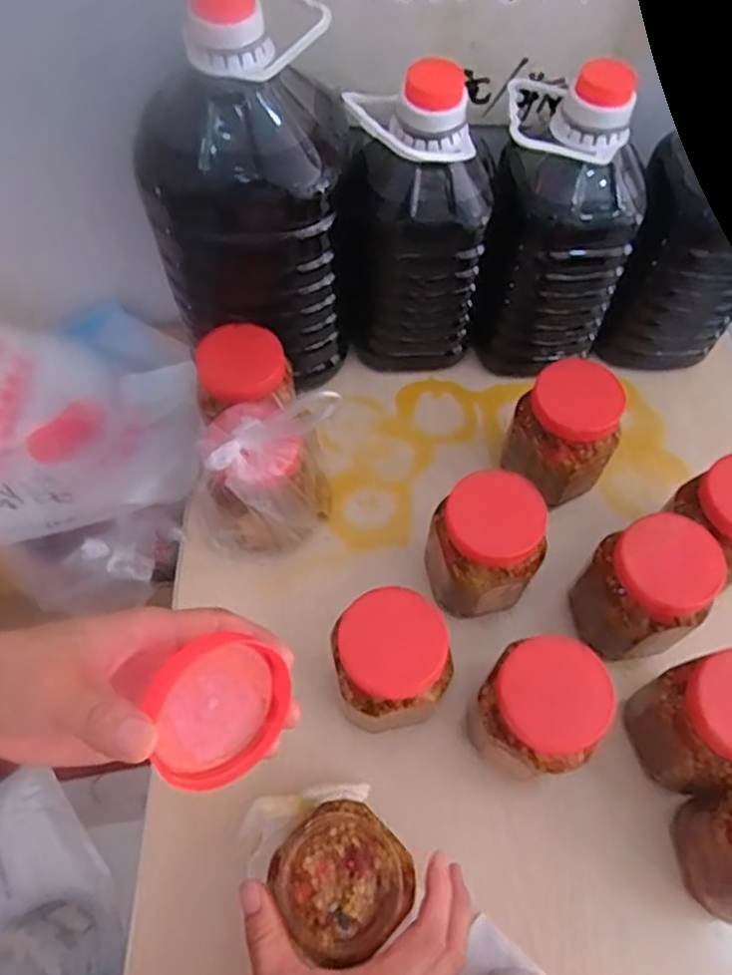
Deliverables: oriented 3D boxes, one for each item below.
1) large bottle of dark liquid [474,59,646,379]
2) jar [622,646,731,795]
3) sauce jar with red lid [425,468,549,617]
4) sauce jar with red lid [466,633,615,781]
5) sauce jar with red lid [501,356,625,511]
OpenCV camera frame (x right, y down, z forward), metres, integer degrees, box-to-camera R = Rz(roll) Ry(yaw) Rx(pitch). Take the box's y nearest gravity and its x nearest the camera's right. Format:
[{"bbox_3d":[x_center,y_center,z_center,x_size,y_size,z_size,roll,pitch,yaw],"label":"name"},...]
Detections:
[{"bbox_3d":[0.162,-0.213,0.604,0.118,0.266,0.101,8,61,4],"label":"large bottle of dark liquid"},{"bbox_3d":[0.232,0.158,0.471,0.069,0.114,0.074,0,61,0],"label":"jar"},{"bbox_3d":[0.089,0.048,0.537,0.081,0.125,0.075,-4,61,-2],"label":"sauce jar with red lid"},{"bbox_3d":[0.114,0.156,0.481,0.075,0.120,0.074,0,61,0],"label":"sauce jar with red lid"},{"bbox_3d":[0.162,-0.038,0.586,0.082,0.130,0.070,24,64,12],"label":"sauce jar with red lid"}]

